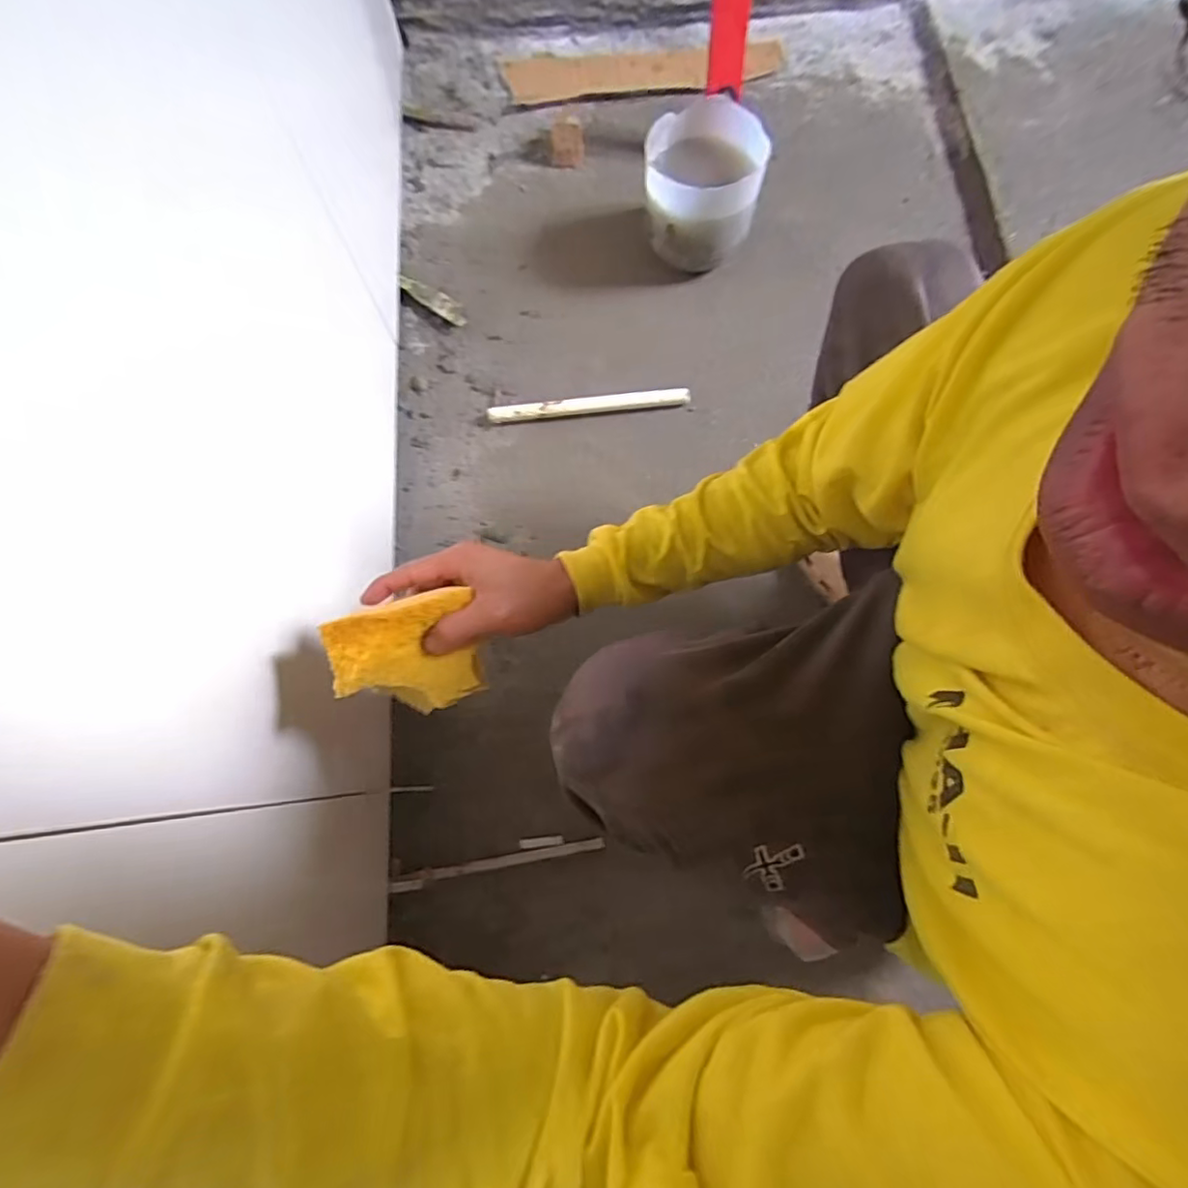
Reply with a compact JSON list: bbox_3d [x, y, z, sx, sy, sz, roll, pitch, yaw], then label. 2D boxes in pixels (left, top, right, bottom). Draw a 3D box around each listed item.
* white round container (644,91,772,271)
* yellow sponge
[{"bbox_3d":[0.147,-0.567,0.850,0.154,0.151,0.173,8,75,3],"label":"white round container"},{"bbox_3d":[-0.137,0.046,0.437,0.097,0.033,0.083,-18,109,-15],"label":"yellow sponge"}]

